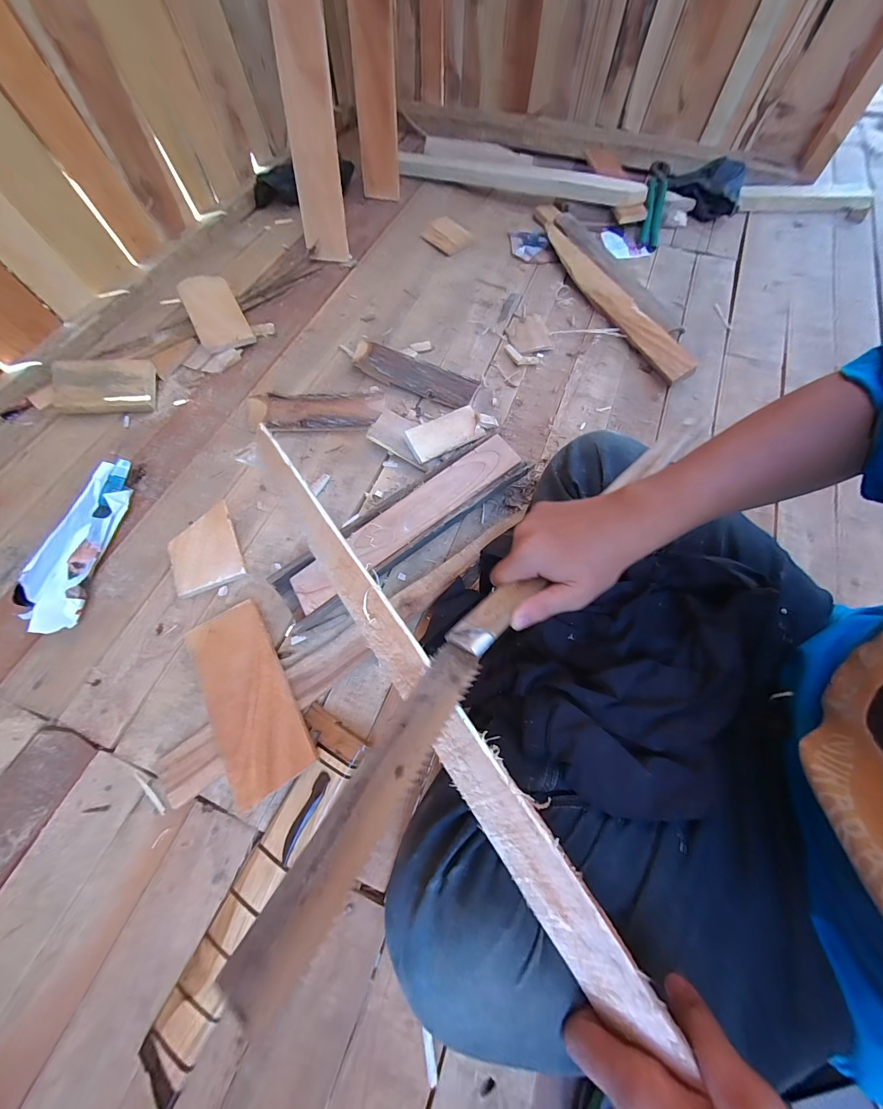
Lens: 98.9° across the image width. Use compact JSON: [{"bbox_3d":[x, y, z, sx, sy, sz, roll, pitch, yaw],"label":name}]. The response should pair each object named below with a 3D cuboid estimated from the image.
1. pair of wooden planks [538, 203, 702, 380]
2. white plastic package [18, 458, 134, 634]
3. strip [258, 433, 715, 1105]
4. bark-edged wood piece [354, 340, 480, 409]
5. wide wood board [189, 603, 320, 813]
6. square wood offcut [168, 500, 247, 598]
[{"bbox_3d":[0.333,-0.601,0.820,0.073,0.040,0.644,-15,66,-7],"label":"pair of wooden planks"},{"bbox_3d":[-0.531,-0.021,0.558,0.089,0.050,0.273,0,65,0],"label":"white plastic package"},{"bbox_3d":[-0.030,0.076,0.279,0.007,0.059,0.465,-17,61,-43],"label":"strip"},{"bbox_3d":[-0.052,-0.342,0.719,0.243,0.028,0.075,23,67,10],"label":"bark-edged wood piece"},{"bbox_3d":[-0.244,0.173,0.471,0.096,0.009,0.229,-29,65,-16],"label":"wide wood board"},{"bbox_3d":[-0.360,-0.006,0.577,0.096,0.018,0.132,-24,68,-11],"label":"square wood offcut"}]

